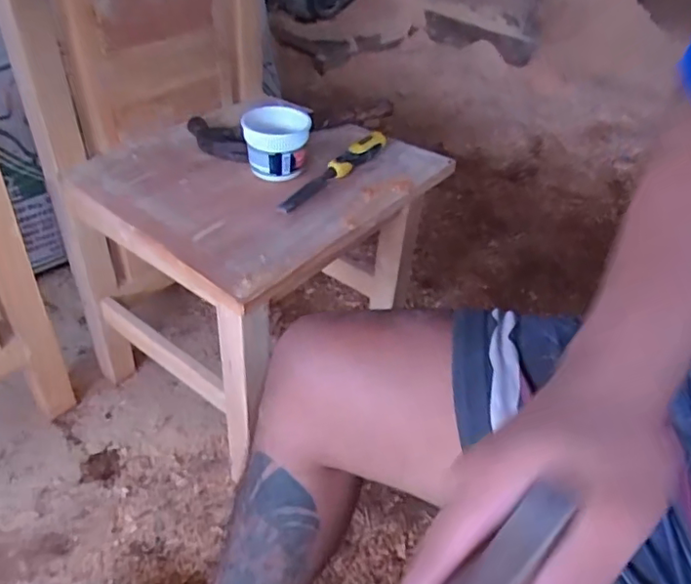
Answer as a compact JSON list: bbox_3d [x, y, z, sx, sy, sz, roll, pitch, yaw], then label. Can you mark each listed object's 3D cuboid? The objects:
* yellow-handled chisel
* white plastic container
[{"bbox_3d":[-0.016,-0.179,0.845,0.030,0.032,0.224,27,44,25],"label":"yellow-handled chisel"},{"bbox_3d":[-0.097,-0.212,0.842,0.088,0.076,0.106,0,39,-6],"label":"white plastic container"}]

